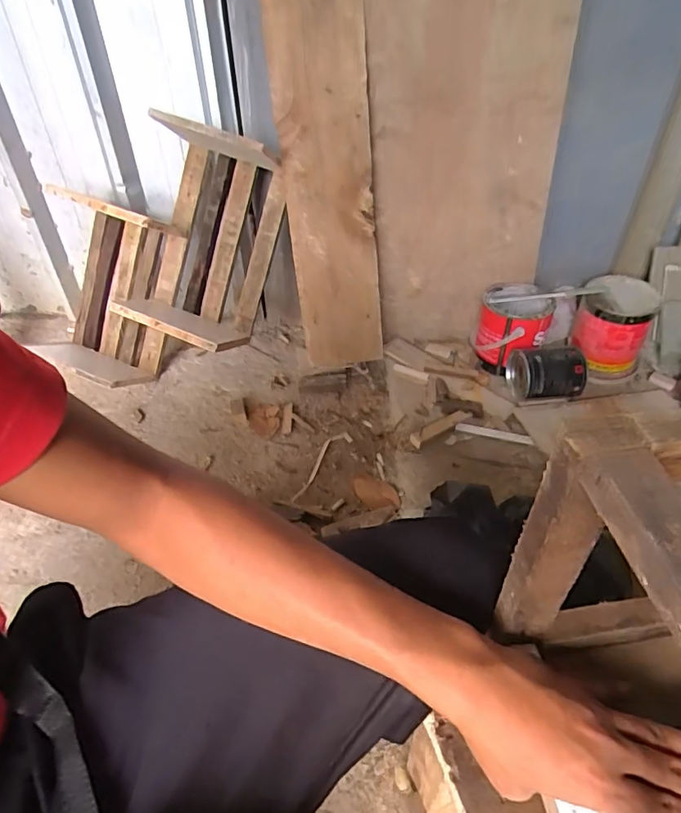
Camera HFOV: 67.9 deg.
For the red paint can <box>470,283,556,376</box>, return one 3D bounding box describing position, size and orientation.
[{"bbox_3d":[0.387,-0.174,1.145,0.157,0.151,0.146,6,42,8],"label":"red paint can"}]

